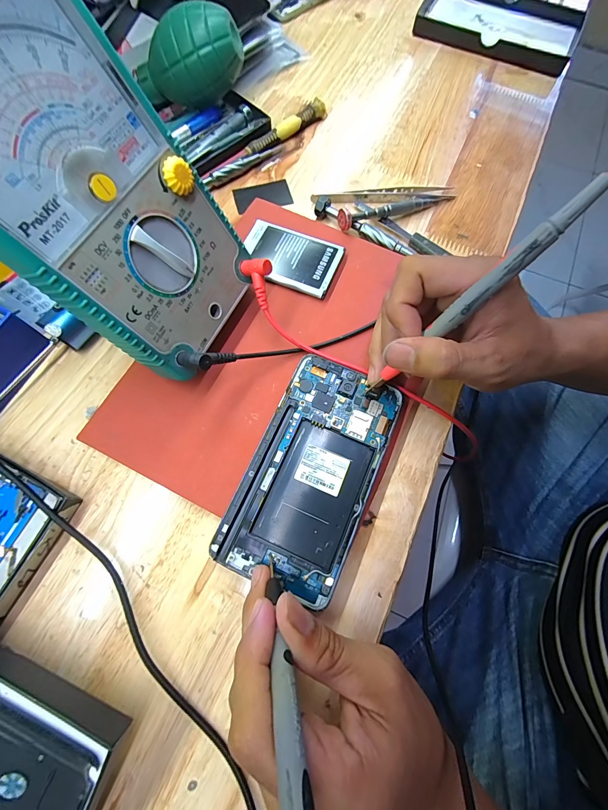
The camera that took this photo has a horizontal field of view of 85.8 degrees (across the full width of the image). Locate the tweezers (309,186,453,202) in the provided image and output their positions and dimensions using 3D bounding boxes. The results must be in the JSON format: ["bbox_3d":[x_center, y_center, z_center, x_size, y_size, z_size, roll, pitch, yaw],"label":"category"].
[{"bbox_3d":[0.073,-0.192,0.299,0.131,0.008,0.016,-6,72,-4],"label":"tweezers"}]

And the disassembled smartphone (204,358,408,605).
[{"bbox_3d":[0.007,0.040,0.213,0.076,0.006,0.144,24,72,6],"label":"disassembled smartphone"}]

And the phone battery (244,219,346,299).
[{"bbox_3d":[-0.013,-0.120,0.266,0.079,0.008,0.051,22,72,5],"label":"phone battery"}]

